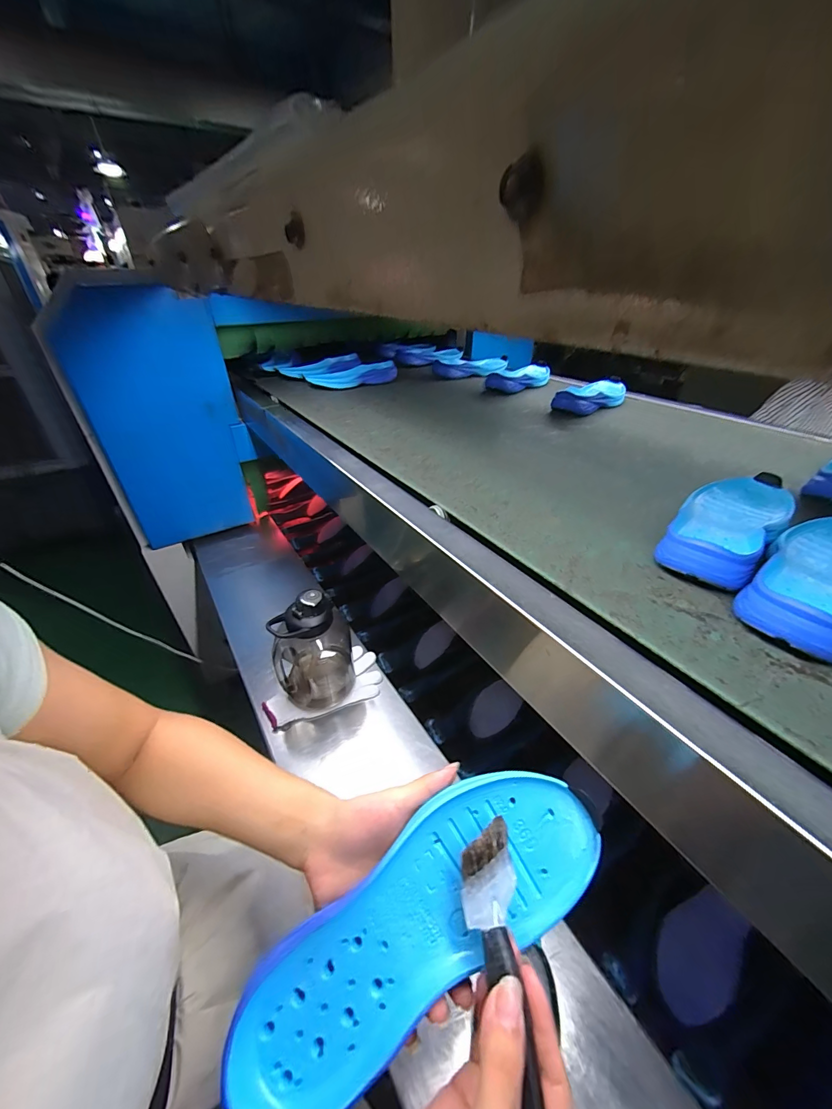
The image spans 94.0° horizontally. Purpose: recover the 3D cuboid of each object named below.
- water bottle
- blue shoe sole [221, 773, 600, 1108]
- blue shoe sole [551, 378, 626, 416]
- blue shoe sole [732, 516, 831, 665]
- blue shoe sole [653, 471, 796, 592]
[{"bbox_3d":[-0.182,0.158,0.688,0.131,0.214,0.134,-9,37,-12],"label":"water bottle"},{"bbox_3d":[0.005,0.232,0.248,0.240,0.038,0.088,-31,64,-14],"label":"blue shoe sole"},{"bbox_3d":[0.385,-0.340,0.841,0.094,0.042,0.204,31,46,34],"label":"blue shoe sole"},{"bbox_3d":[0.380,0.016,0.357,0.253,0.038,0.087,-22,42,-28],"label":"blue shoe sole"},{"bbox_3d":[0.343,-0.035,0.427,0.256,0.039,0.088,-29,46,-34],"label":"blue shoe sole"}]

